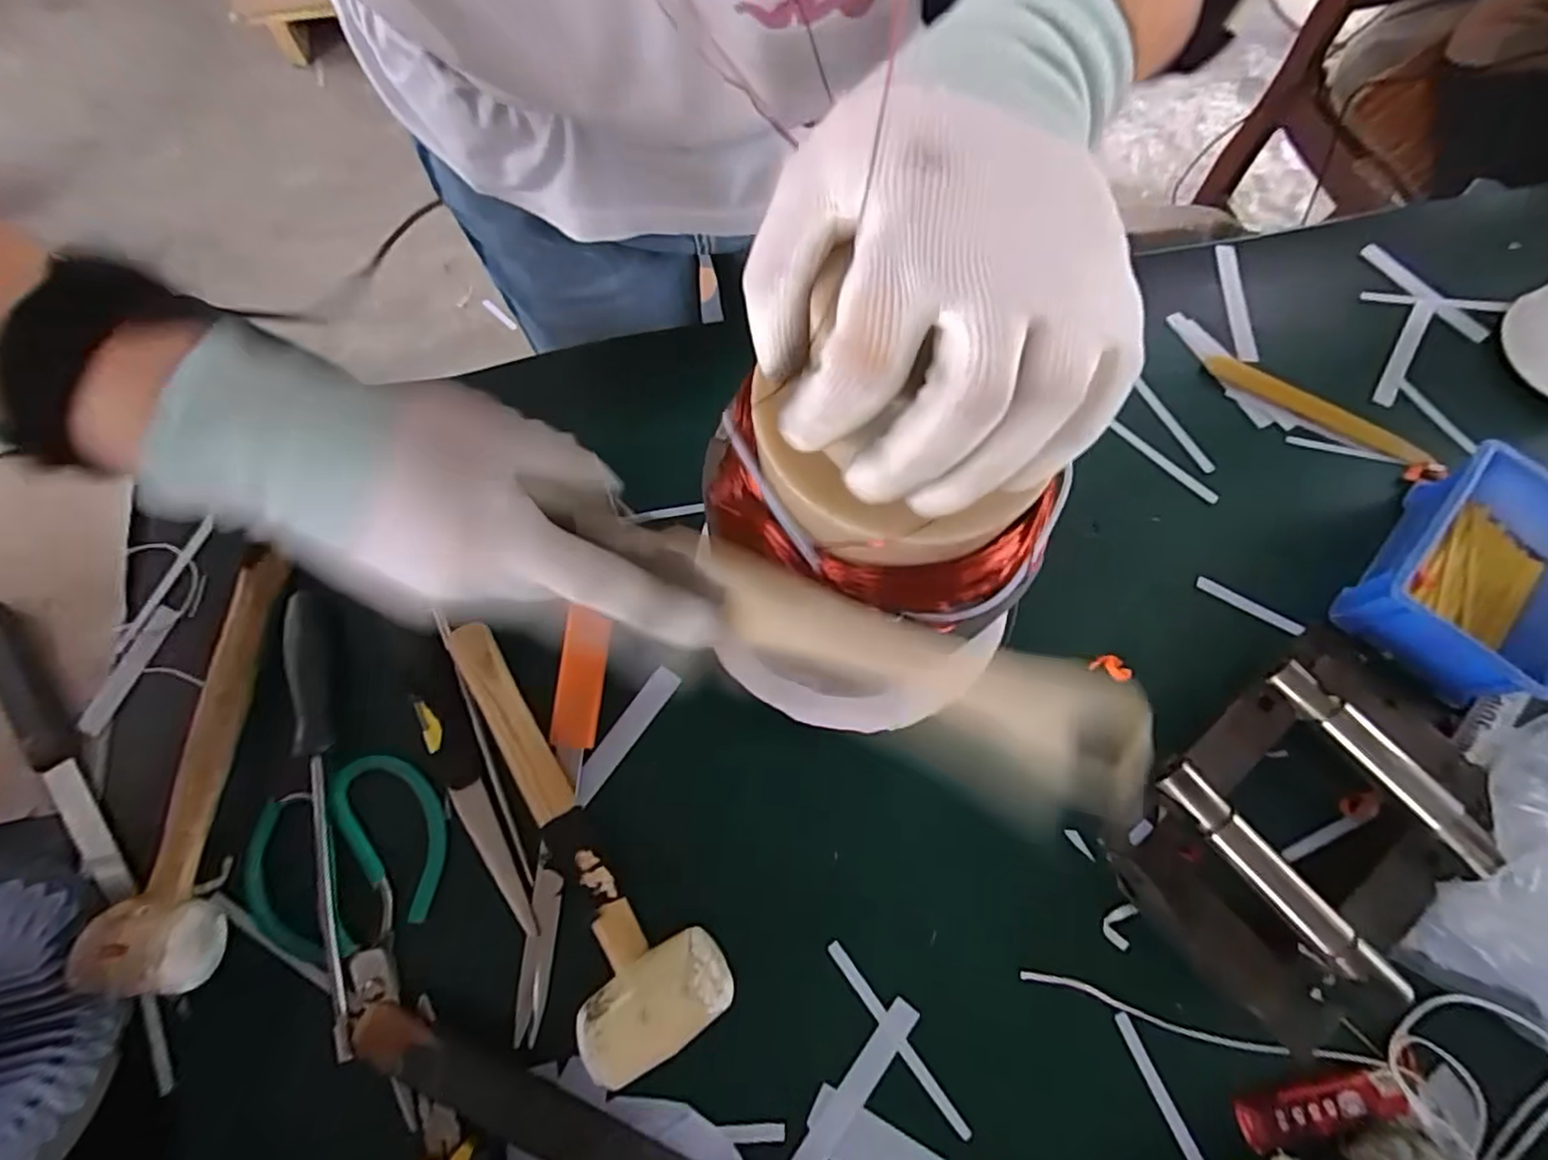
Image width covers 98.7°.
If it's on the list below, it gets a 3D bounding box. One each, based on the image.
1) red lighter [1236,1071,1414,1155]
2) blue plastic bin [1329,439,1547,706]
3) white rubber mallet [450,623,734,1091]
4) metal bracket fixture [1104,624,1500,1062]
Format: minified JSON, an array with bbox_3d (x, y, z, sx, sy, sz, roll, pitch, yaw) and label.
[{"bbox_3d":[0.279,0.271,0.340,0.083,0.009,0.023,-10,70,-4],"label":"red lighter"},{"bbox_3d":[0.449,-0.003,0.422,0.100,0.052,0.152,40,74,13],"label":"blue plastic bin"},{"bbox_3d":[-0.108,0.127,0.366,0.071,0.046,0.245,-27,72,-10],"label":"white rubber mallet"},{"bbox_3d":[0.302,0.131,0.372,0.211,0.050,0.141,-36,74,-13],"label":"metal bracket fixture"}]

